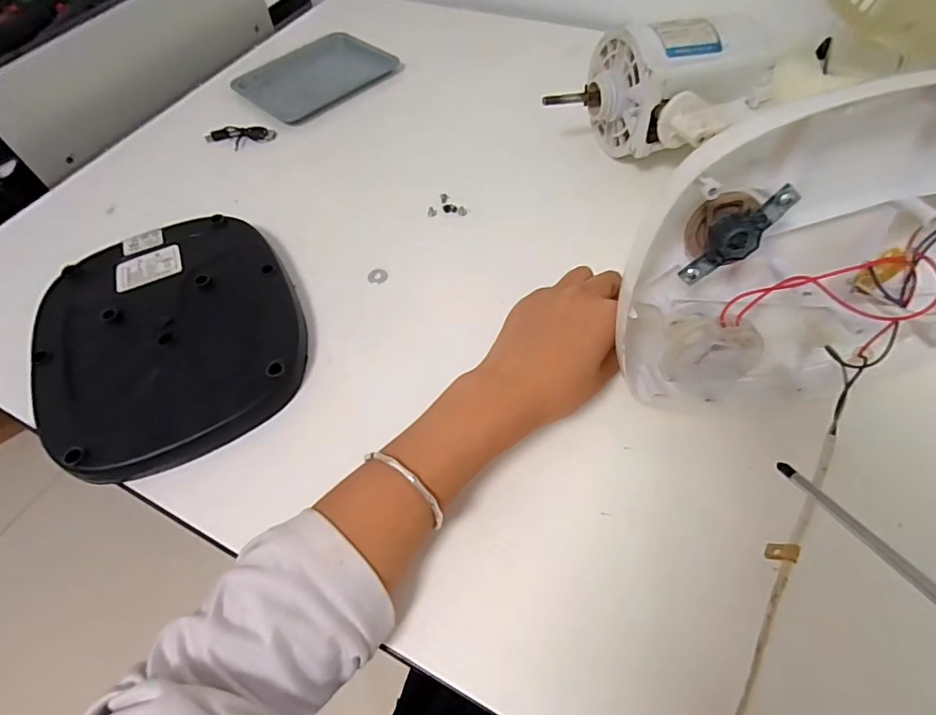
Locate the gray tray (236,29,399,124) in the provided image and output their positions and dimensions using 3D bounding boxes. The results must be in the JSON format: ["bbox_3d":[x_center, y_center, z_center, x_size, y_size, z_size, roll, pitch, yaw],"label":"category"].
[{"bbox_3d":[-0.185,-0.339,0.574,0.132,0.009,0.163,38,69,24],"label":"gray tray"}]

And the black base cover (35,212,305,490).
[{"bbox_3d":[-0.222,-0.018,0.364,0.183,0.031,0.210,-19,59,-7],"label":"black base cover"}]

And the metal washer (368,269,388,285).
[{"bbox_3d":[-0.075,-0.067,0.399,0.015,0.004,0.013,-1,59,4],"label":"metal washer"}]

